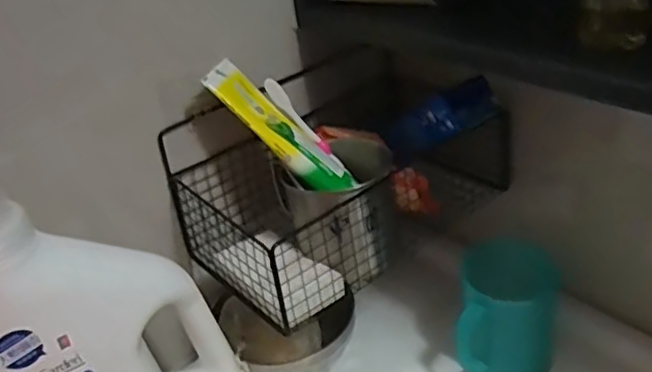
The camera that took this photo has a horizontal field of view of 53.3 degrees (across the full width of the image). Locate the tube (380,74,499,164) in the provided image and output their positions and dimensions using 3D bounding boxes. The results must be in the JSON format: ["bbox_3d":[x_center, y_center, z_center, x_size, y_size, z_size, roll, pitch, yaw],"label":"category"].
[{"bbox_3d":[0.092,-0.053,0.552,0.111,0.039,0.034,-27,9,48],"label":"tube"}]

